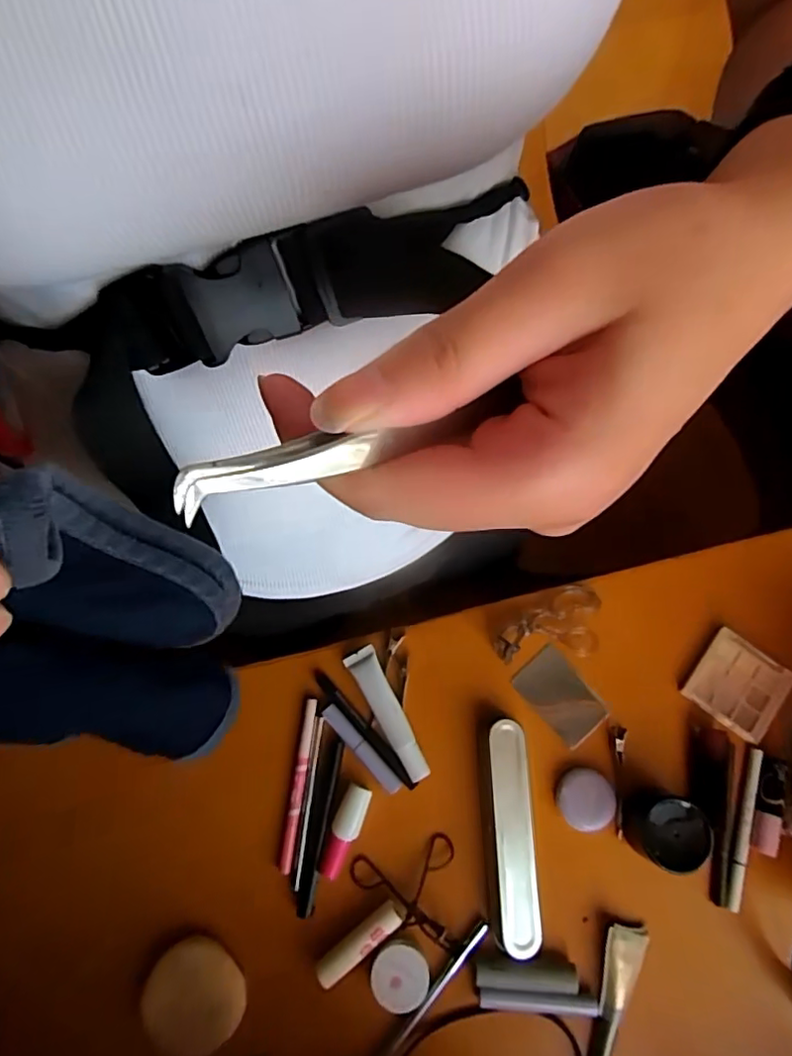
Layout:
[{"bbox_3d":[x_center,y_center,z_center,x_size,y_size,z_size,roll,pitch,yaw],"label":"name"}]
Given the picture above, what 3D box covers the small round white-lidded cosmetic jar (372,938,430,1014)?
[{"bbox_3d":[0.003,0.336,0.440,0.041,0.012,0.043,-3,73,1],"label":"small round white-lidded cosmetic jar"}]

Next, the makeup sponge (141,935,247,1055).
[{"bbox_3d":[-0.151,0.350,0.435,0.072,0.026,0.067,40,78,13],"label":"makeup sponge"}]

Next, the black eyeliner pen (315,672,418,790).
[{"bbox_3d":[-0.027,0.170,0.494,0.011,0.006,0.123,-42,76,-11],"label":"black eyeliner pen"}]

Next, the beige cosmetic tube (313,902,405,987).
[{"bbox_3d":[-0.027,0.316,0.446,0.075,0.016,0.018,-38,75,-10],"label":"beige cosmetic tube"}]

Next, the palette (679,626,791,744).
[{"bbox_3d":[0.295,0.135,0.503,0.073,0.015,0.072,38,77,12],"label":"palette"}]

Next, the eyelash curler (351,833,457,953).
[{"bbox_3d":[0.005,0.286,0.457,0.081,0.022,0.079,0,73,2],"label":"eyelash curler"}]

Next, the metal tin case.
[{"bbox_3d":[0.090,0.241,0.464,0.040,0.022,0.165,-2,73,1],"label":"metal tin case"}]

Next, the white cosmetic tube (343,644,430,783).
[{"bbox_3d":[-0.008,0.156,0.494,0.025,0.014,0.114,-26,74,-6],"label":"white cosmetic tube"}]

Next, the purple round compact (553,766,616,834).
[{"bbox_3d":[0.155,0.221,0.476,0.043,0.020,0.045,0,73,2],"label":"purple round compact"}]

